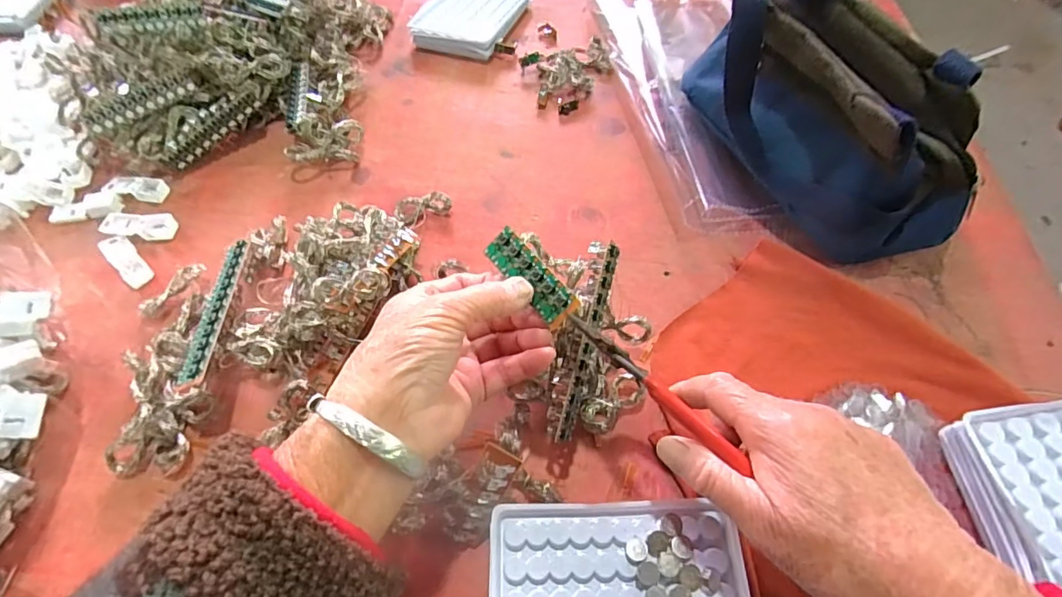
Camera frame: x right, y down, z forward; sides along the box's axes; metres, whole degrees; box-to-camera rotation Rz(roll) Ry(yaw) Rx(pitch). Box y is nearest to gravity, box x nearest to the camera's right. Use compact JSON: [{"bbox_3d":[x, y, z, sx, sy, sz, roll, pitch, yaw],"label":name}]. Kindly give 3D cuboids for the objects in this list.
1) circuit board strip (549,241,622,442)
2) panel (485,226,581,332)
[{"bbox_3d":[0.030,0.024,0.303,0.016,0.014,0.117,13,80,13],"label":"circuit board strip"},{"bbox_3d":[-0.001,-0.012,0.287,0.020,0.004,0.063,-45,69,10],"label":"panel"}]

